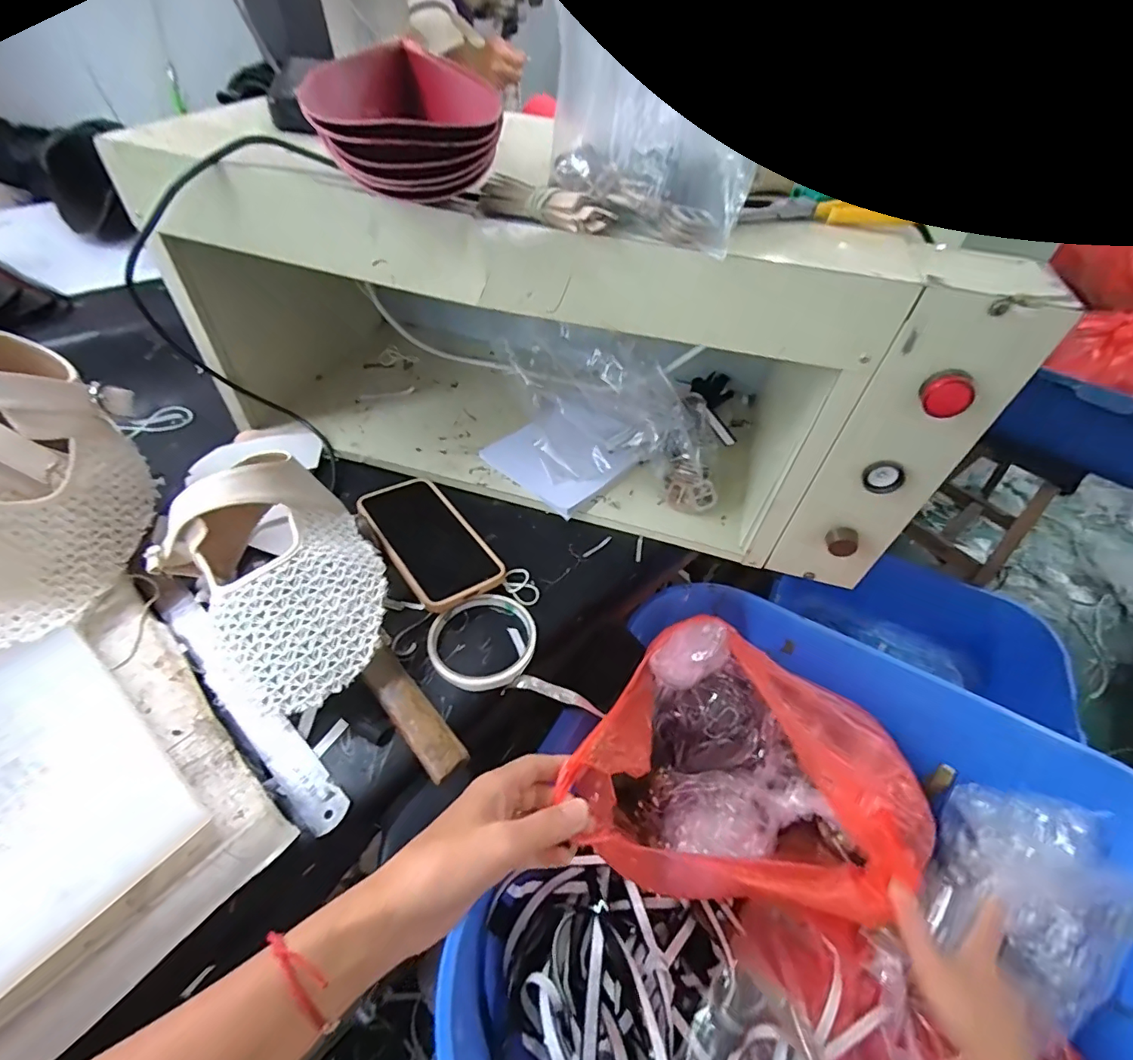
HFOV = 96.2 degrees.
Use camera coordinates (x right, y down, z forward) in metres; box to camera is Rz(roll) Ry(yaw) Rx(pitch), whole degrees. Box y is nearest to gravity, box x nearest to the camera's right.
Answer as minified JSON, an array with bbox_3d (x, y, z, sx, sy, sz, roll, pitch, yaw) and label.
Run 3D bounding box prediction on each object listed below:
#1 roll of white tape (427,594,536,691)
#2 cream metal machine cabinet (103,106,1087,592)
[{"bbox_3d":[-0.068,0.091,0.416,0.085,0.012,0.081,3,48,-3],"label":"roll of white tape"},{"bbox_3d":[-0.006,-0.194,0.503,0.662,0.273,0.258,14,49,7],"label":"cream metal machine cabinet"}]

